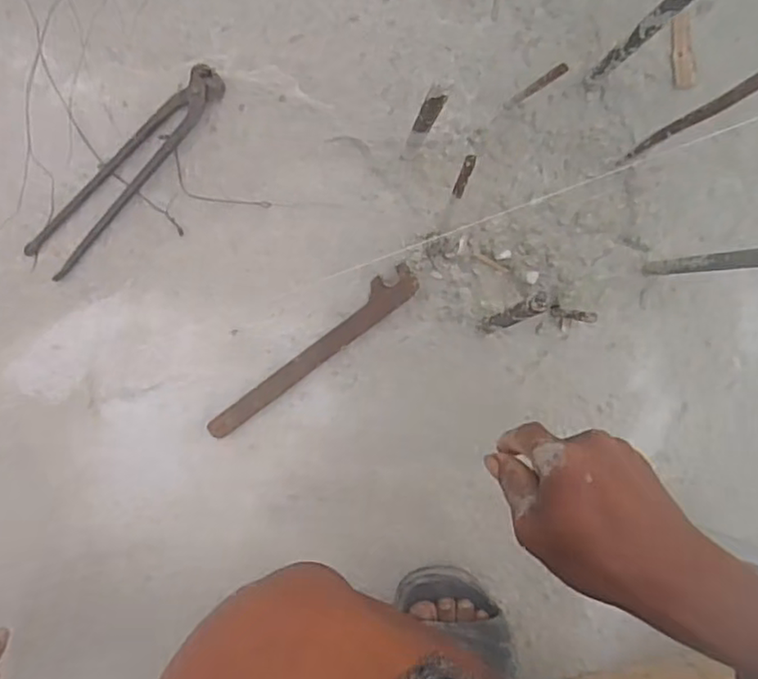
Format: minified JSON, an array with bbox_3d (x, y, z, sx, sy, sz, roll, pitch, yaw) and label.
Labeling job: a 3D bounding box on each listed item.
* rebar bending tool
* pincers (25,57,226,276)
[{"bbox_3d":[-0.063,0.012,0.606,0.237,0.012,0.031,-37,95,4],"label":"rebar bending tool"},{"bbox_3d":[-0.234,-0.158,0.590,0.042,0.017,0.237,43,95,-4],"label":"pincers"}]

